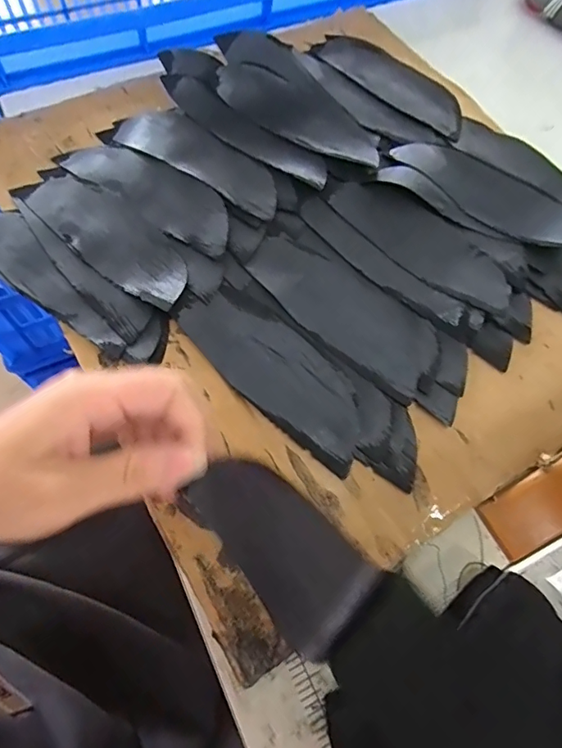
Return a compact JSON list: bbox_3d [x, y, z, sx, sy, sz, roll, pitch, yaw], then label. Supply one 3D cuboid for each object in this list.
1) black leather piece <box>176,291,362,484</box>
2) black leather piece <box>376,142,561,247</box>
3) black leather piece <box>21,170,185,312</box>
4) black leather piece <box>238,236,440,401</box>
[{"bbox_3d":[-0.002,-0.002,0.273,0.126,0.005,0.048,40,68,15],"label":"black leather piece"},{"bbox_3d":[0.138,-0.127,0.331,0.131,0.014,0.065,29,66,10],"label":"black leather piece"},{"bbox_3d":[-0.105,-0.085,0.303,0.131,0.010,0.046,42,69,15],"label":"black leather piece"},{"bbox_3d":[0.036,-0.040,0.291,0.127,0.006,0.052,38,68,14],"label":"black leather piece"}]

